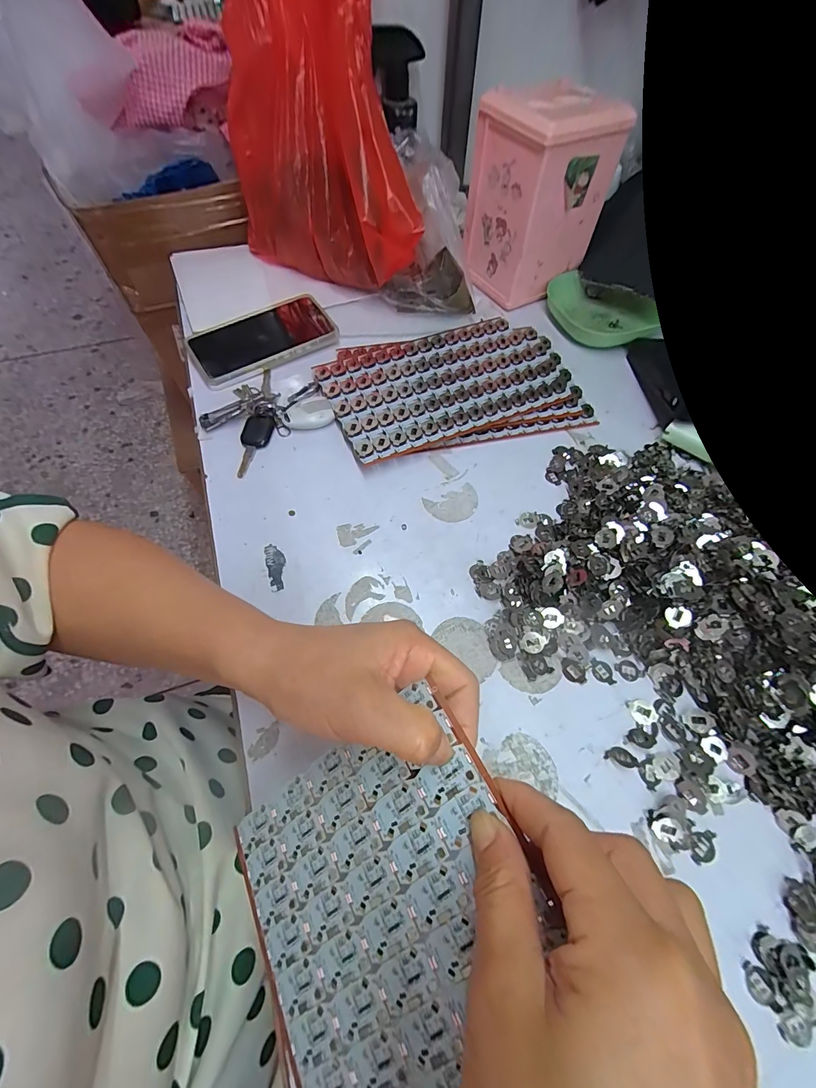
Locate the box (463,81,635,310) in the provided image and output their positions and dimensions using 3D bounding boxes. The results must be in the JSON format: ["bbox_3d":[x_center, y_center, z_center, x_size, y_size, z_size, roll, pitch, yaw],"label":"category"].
[{"bbox_3d":[0.148,-0.421,0.492,0.143,0.165,0.116,-26,65,-15],"label":"box"}]

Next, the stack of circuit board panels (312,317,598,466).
[{"bbox_3d":[0.051,-0.179,0.459,0.277,0.020,0.167,-14,63,-9],"label":"stack of circuit board panels"}]

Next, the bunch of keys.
[{"bbox_3d":[-0.153,-0.143,0.431,0.121,0.018,0.110,-36,68,-19],"label":"bunch of keys"}]

